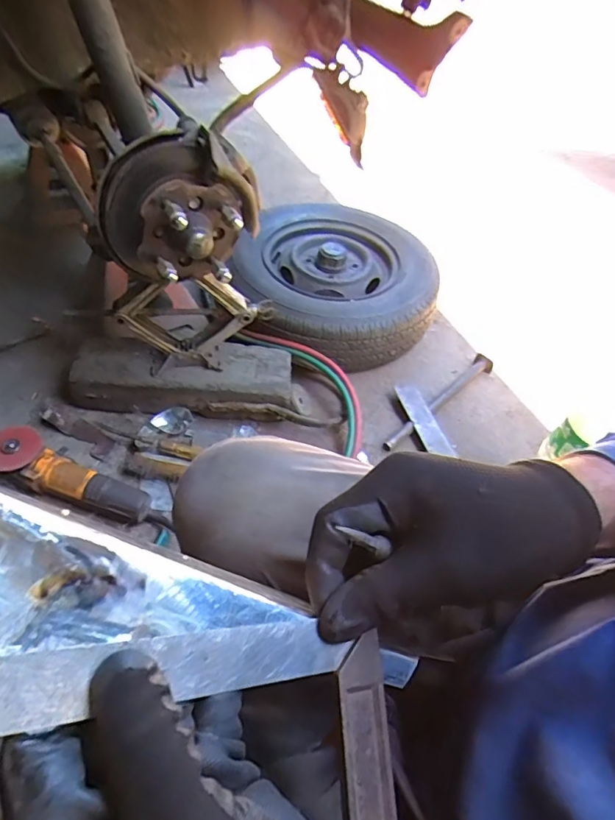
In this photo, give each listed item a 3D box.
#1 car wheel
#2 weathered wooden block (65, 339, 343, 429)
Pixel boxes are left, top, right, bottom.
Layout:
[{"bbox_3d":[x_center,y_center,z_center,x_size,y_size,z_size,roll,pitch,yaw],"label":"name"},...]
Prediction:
[{"bbox_3d":[0.058,-0.325,1.190,0.472,0.158,0.458,3,49,-3],"label":"car wheel"},{"bbox_3d":[-0.193,-0.062,1.007,0.522,0.107,0.146,5,49,-2],"label":"weathered wooden block"}]

